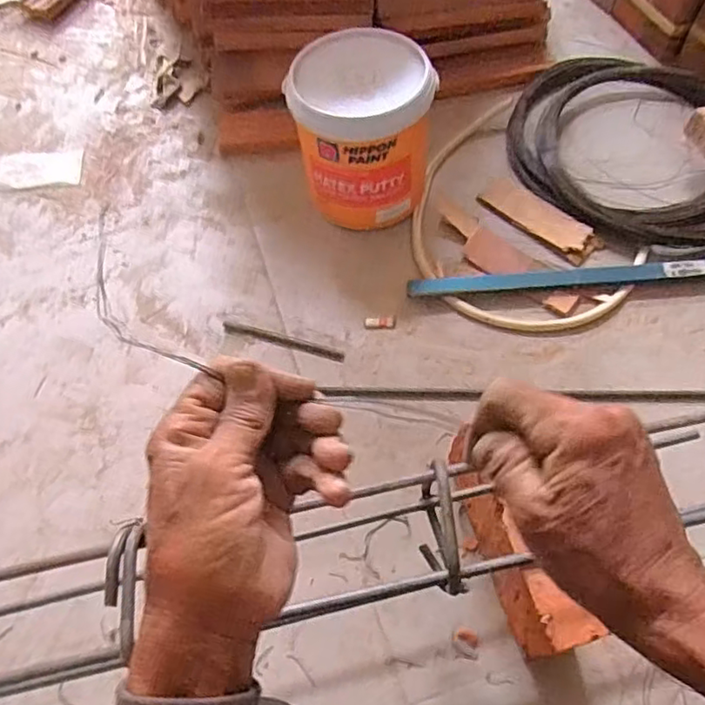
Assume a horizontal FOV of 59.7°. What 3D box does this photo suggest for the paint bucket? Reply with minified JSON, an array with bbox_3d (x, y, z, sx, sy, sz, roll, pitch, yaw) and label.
[{"bbox_3d":[0.011,-0.254,0.721,0.153,0.166,0.152,-1,61,1],"label":"paint bucket"}]

